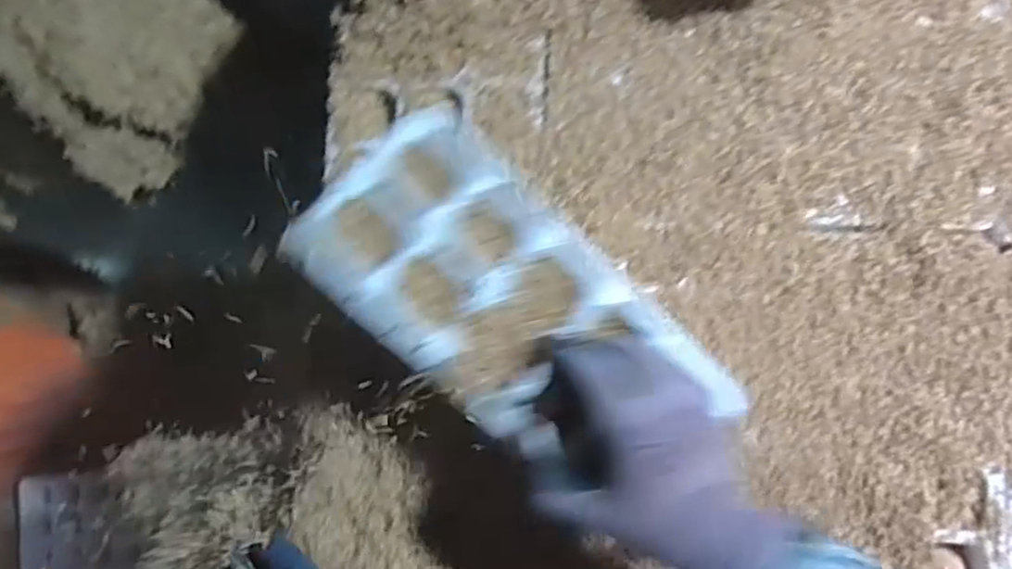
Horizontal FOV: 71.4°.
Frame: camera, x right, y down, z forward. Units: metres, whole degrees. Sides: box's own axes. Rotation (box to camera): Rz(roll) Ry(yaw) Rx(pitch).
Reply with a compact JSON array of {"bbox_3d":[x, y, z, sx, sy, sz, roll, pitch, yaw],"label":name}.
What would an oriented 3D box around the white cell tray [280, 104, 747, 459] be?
[{"bbox_3d":[0.005,0.018,0.446,0.272,0.033,0.134,43,83,6],"label":"white cell tray"}]

